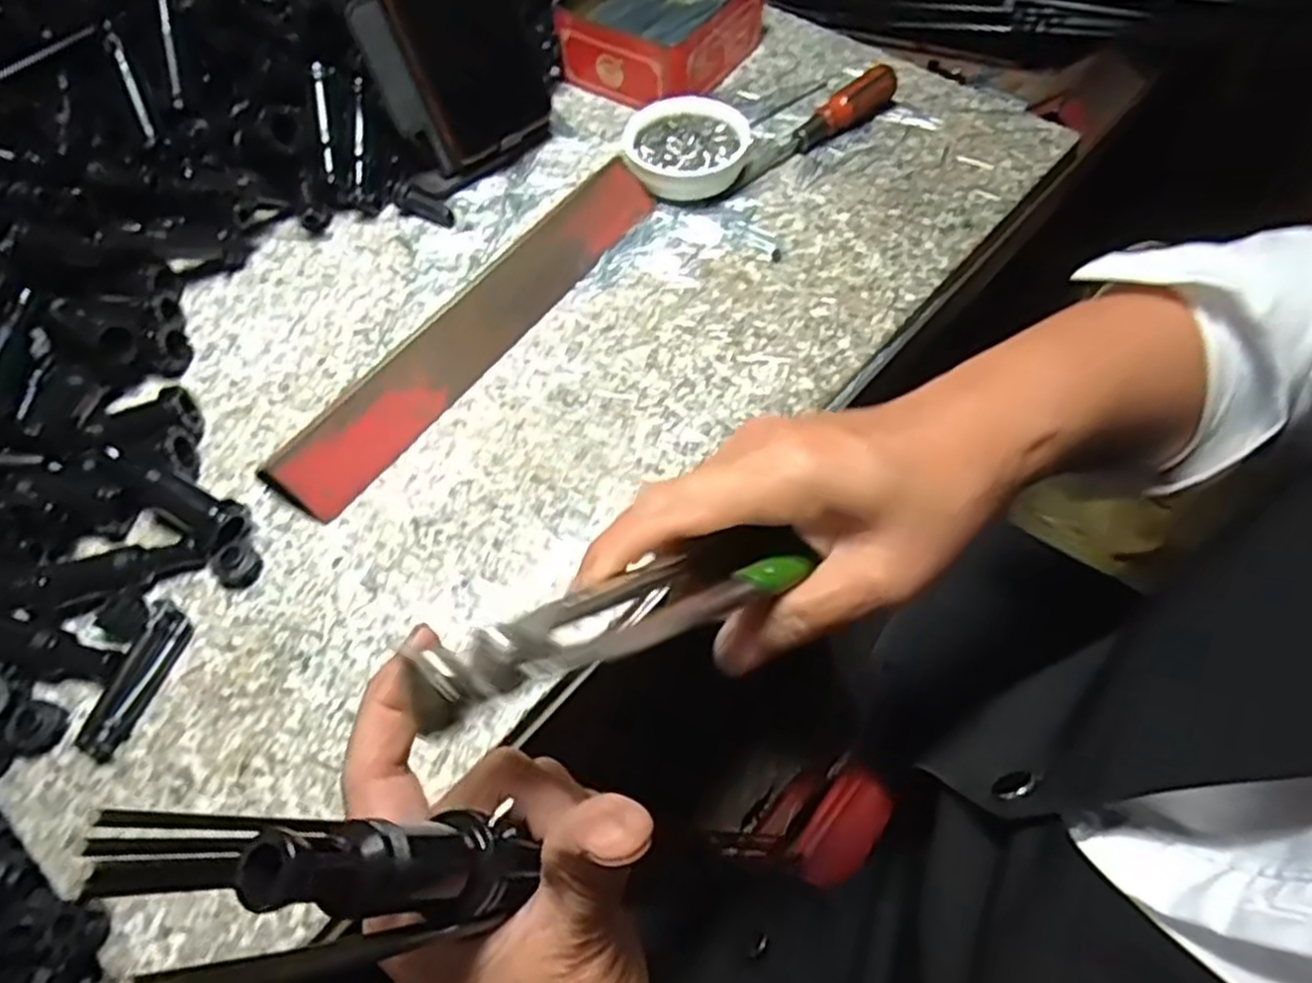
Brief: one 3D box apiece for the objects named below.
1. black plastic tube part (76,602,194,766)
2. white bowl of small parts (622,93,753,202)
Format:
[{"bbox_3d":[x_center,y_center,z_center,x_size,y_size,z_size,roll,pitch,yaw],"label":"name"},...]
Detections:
[{"bbox_3d":[-0.209,0.076,0.317,0.016,0.008,0.060,13,58,10],"label":"black plastic tube part"},{"bbox_3d":[0.018,-0.202,0.468,0.070,0.029,0.066,-1,57,1],"label":"white bowl of small parts"}]

